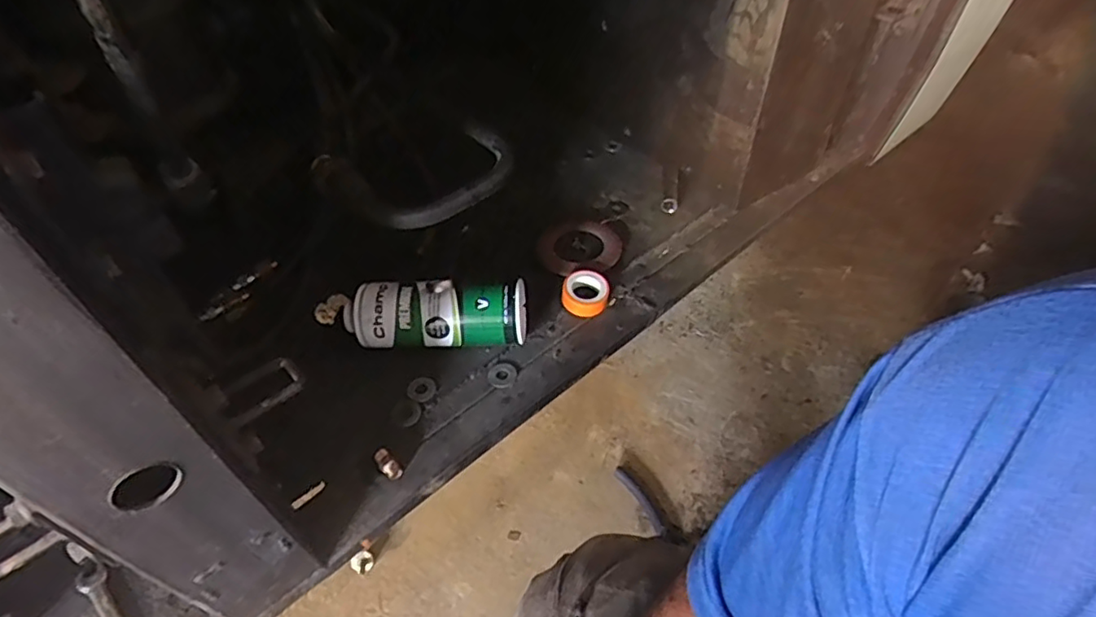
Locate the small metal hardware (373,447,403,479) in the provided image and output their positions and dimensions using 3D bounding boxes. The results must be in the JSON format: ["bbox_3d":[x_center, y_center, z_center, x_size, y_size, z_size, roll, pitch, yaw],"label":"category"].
[{"bbox_3d":[-0.138,0.133,0.526,0.014,0.011,0.030,-31,54,-24],"label":"small metal hardware"}]

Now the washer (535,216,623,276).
[{"bbox_3d":[0.037,-0.072,0.693,0.093,0.013,0.093,-6,42,6],"label":"washer"}]

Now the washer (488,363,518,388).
[{"bbox_3d":[-0.044,0.065,0.591,0.028,0.005,0.027,-4,48,-2],"label":"washer"}]

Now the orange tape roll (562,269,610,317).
[{"bbox_3d":[0.040,-0.017,0.640,0.047,0.027,0.044,-1,48,1],"label":"orange tape roll"}]

